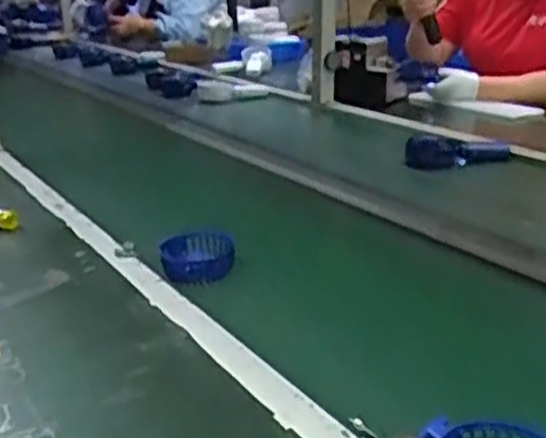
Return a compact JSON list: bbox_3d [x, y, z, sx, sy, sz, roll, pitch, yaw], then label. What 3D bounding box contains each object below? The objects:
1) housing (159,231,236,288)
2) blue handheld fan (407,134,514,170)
[{"bbox_3d":[-0.090,0.046,0.914,0.095,0.048,0.055,-4,20,-4],"label":"housing"},{"bbox_3d":[0.322,-0.116,1.337,0.174,0.050,0.051,5,21,21],"label":"blue handheld fan"}]

